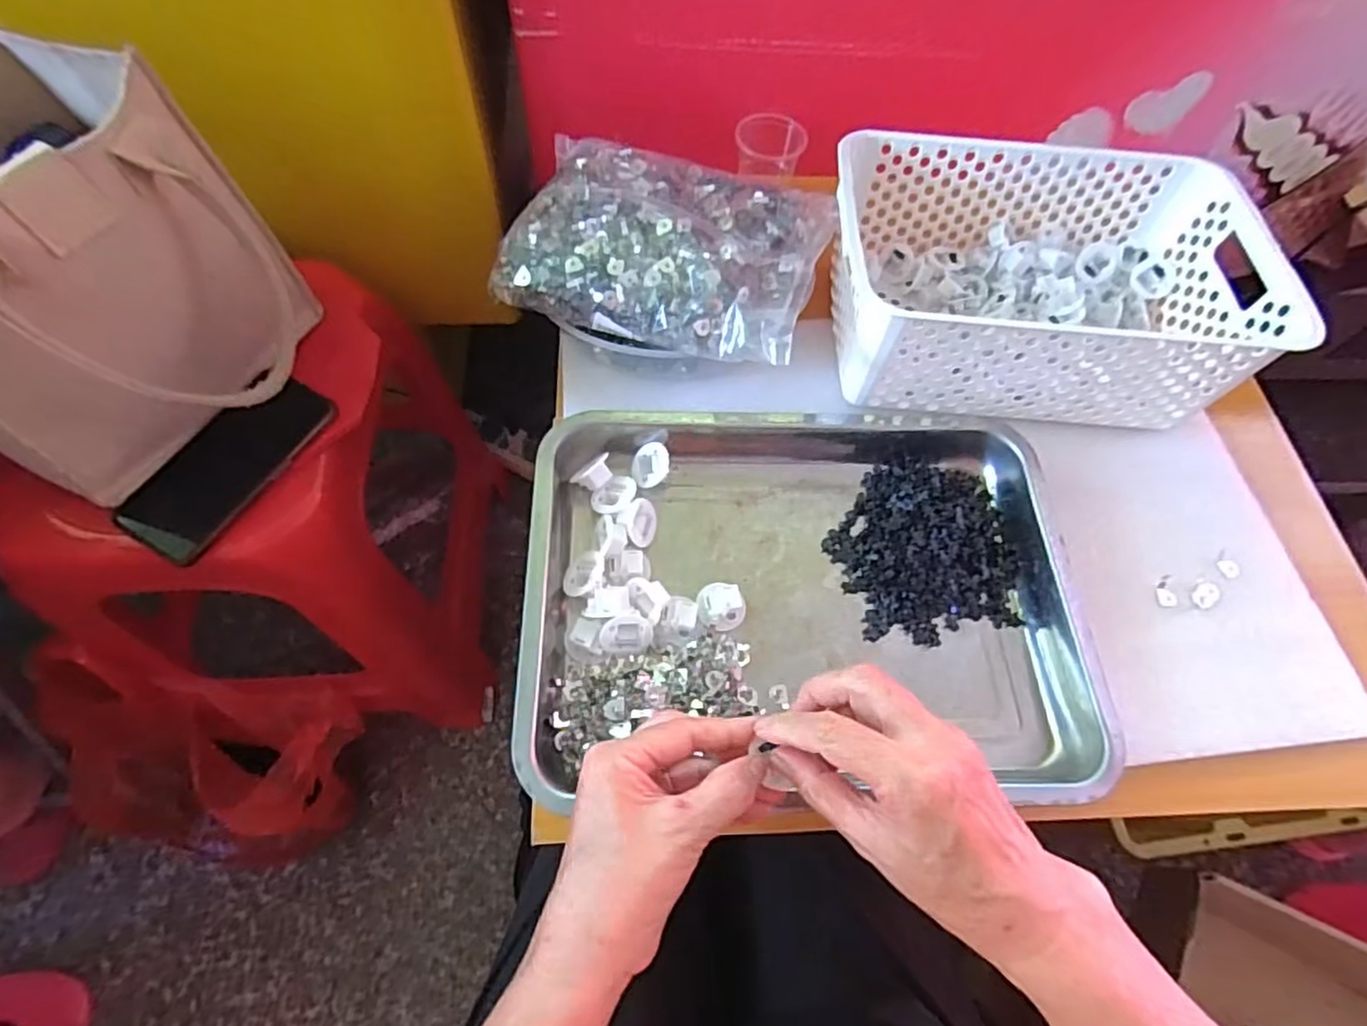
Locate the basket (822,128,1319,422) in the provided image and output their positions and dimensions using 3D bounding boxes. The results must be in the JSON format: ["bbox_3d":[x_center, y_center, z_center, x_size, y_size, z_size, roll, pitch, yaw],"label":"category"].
[{"bbox_3d":[0.280,-0.192,0.543,0.319,0.105,0.213,6,62,-1],"label":"basket"}]

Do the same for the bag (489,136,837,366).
[{"bbox_3d":[-0.016,-0.217,0.526,0.256,0.055,0.184,22,63,8],"label":"bag"}]

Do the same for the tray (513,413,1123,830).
[{"bbox_3d":[0.078,0.038,0.464,0.359,0.045,0.305,0,63,-4],"label":"tray"}]

